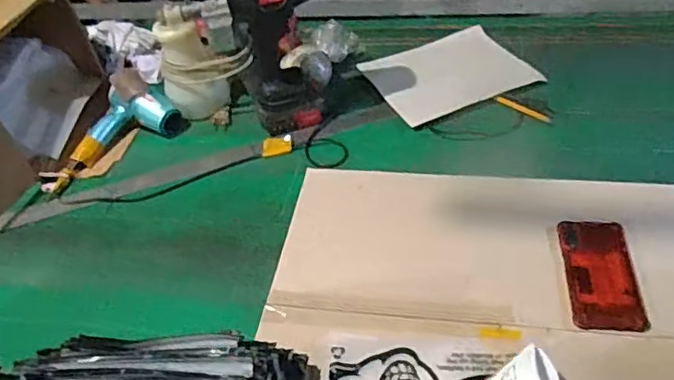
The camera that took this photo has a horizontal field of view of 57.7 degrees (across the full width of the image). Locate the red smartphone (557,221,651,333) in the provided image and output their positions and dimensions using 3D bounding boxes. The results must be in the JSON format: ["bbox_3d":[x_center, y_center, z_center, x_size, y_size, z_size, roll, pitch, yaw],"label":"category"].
[{"bbox_3d":[0.323,0.099,0.749,0.081,0.016,0.164,2,44,9],"label":"red smartphone"}]

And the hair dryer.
[{"bbox_3d":[-0.390,-0.102,1.021,0.141,0.067,0.235,30,55,32],"label":"hair dryer"}]

